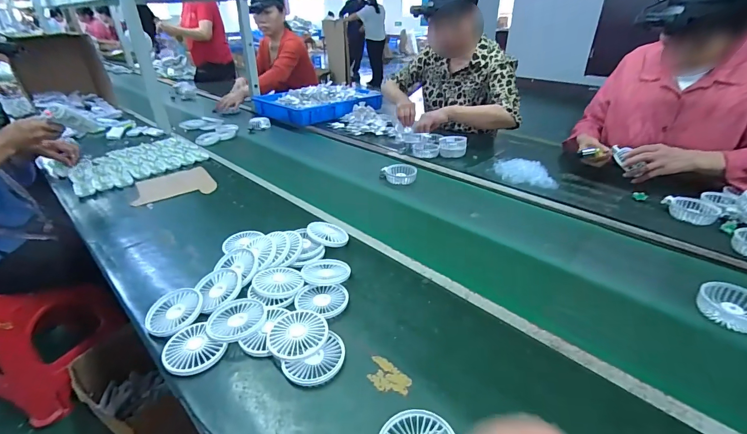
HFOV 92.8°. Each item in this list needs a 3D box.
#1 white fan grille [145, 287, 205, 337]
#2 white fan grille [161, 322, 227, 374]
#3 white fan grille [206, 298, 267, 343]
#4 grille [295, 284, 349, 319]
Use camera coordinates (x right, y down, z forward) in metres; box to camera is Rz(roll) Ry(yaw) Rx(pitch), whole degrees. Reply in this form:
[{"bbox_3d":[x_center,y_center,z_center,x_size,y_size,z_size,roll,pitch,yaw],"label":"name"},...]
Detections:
[{"bbox_3d":[-0.326,0.155,0.584,0.088,0.013,0.086,6,42,18],"label":"white fan grille"},{"bbox_3d":[-0.271,0.198,0.529,0.089,0.017,0.074,23,39,33],"label":"white fan grille"},{"bbox_3d":[-0.215,0.164,0.566,0.087,0.014,0.082,-8,33,-10],"label":"white fan grille"},{"bbox_3d":[-0.087,0.141,0.598,0.086,0.010,0.077,-2,32,-2],"label":"grille"}]

